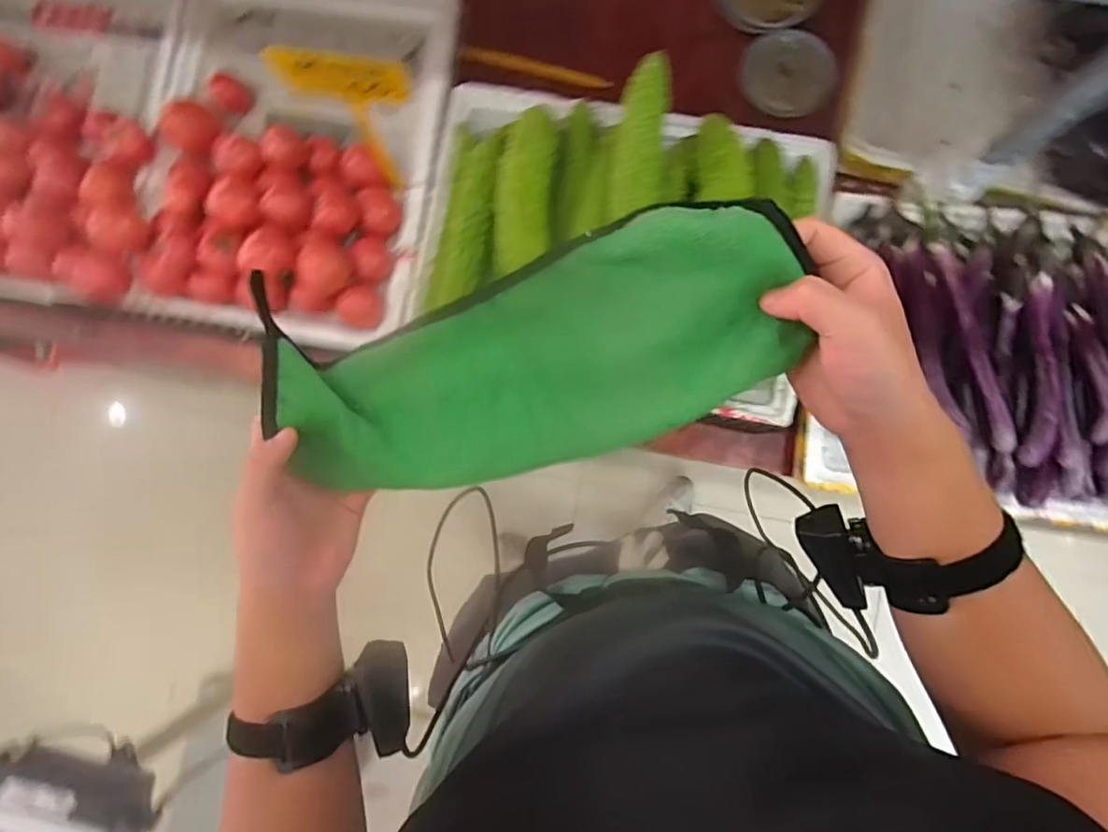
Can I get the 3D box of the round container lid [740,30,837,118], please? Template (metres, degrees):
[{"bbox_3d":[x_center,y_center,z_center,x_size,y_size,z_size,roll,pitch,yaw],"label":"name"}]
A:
[{"bbox_3d":[0.386,-0.562,0.934,0.151,0.023,0.124,-4,103,1],"label":"round container lid"}]

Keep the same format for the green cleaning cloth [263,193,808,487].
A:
[{"bbox_3d":[-0.019,-0.033,0.351,0.319,0.054,0.127,-15,86,14],"label":"green cleaning cloth"}]

